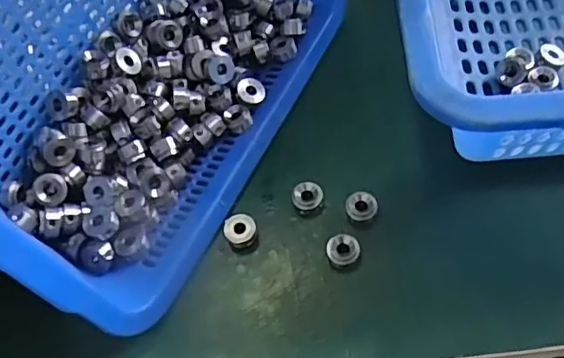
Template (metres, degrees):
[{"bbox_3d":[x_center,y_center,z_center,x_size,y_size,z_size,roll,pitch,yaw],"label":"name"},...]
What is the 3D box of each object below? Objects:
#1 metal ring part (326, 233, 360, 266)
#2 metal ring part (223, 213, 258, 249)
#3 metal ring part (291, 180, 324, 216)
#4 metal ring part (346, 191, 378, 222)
[{"bbox_3d":[0.037,0.043,0.364,0.019,0.010,0.016,-15,59,-2],"label":"metal ring part"},{"bbox_3d":[-0.026,0.033,0.379,0.020,0.016,0.016,-19,59,-5],"label":"metal ring part"},{"bbox_3d":[0.016,0.012,0.385,0.020,0.010,0.018,-8,59,2],"label":"metal ring part"},{"bbox_3d":[0.050,0.017,0.377,0.019,0.009,0.017,-4,59,4],"label":"metal ring part"}]

